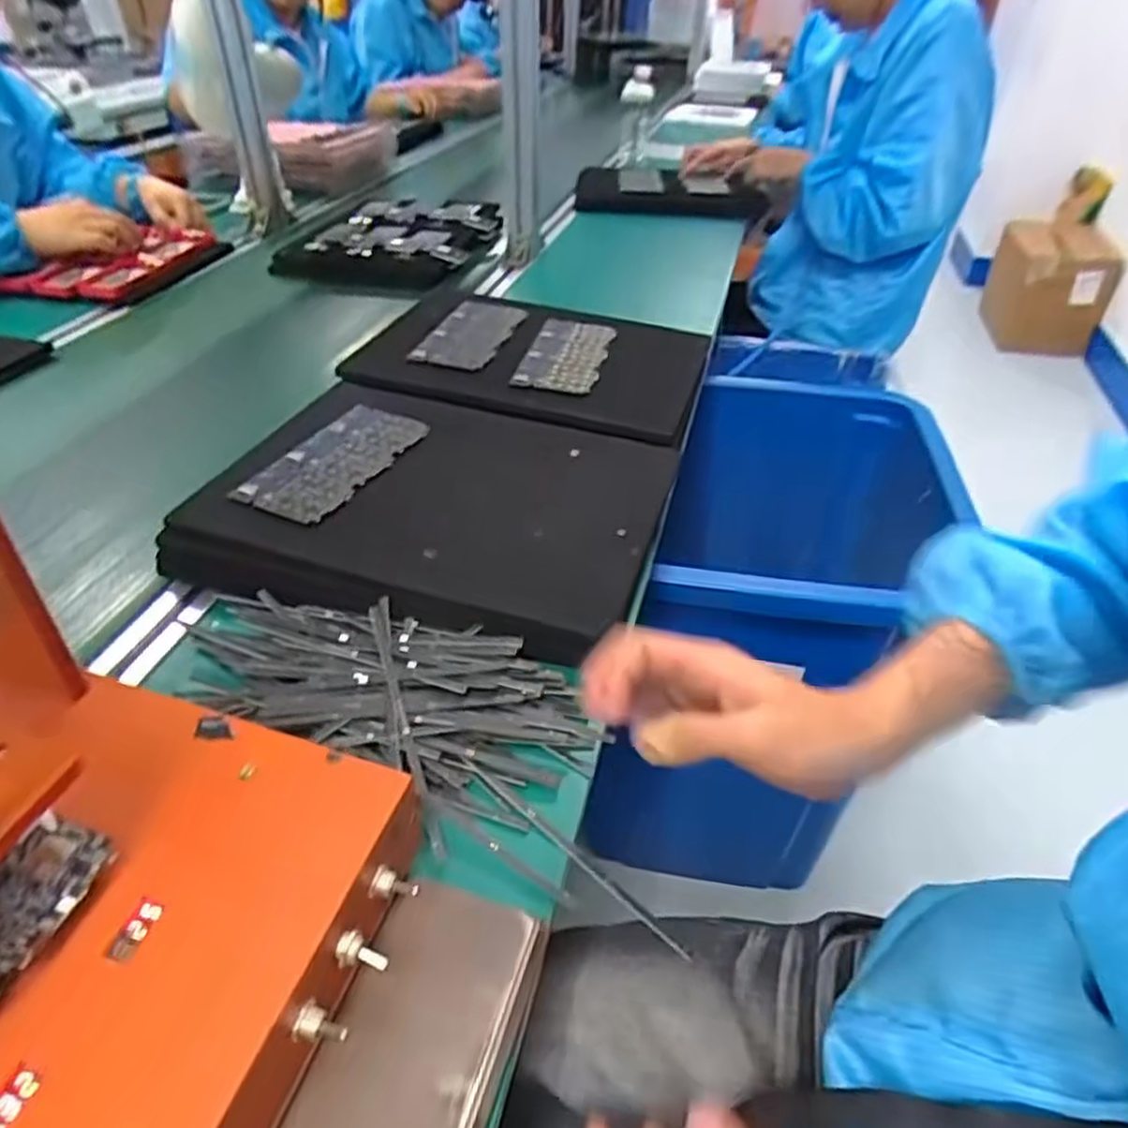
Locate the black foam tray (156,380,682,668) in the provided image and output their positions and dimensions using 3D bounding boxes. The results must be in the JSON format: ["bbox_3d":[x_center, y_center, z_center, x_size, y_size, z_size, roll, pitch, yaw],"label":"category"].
[{"bbox_3d":[-0.093,-0.051,0.573,0.316,0.047,0.242,12,40,13],"label":"black foam tray"}]

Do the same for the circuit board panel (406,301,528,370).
[{"bbox_3d":[-0.096,-0.241,0.771,0.074,0.011,0.148,15,46,9],"label":"circuit board panel"}]

